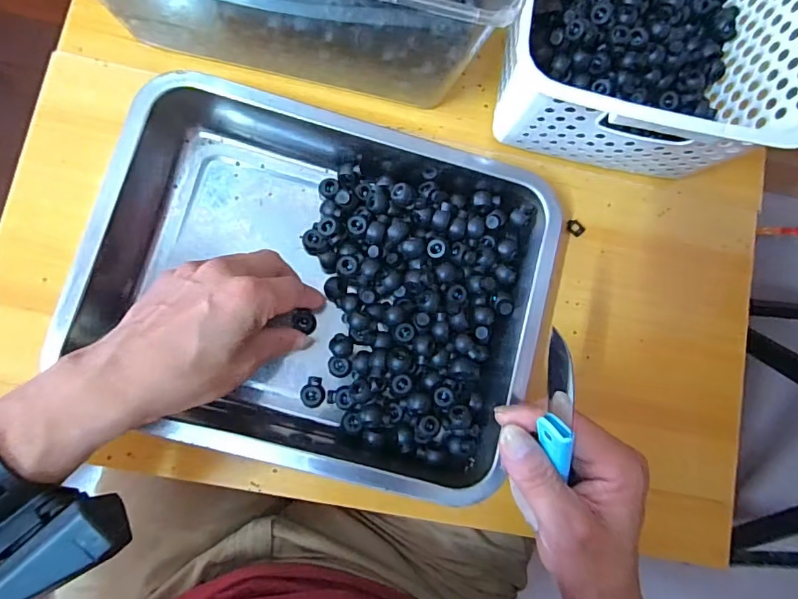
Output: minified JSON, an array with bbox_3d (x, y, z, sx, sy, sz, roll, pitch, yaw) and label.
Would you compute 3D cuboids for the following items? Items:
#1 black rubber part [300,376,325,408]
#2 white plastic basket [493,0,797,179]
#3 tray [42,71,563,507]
[{"bbox_3d":[-0.064,0.069,0.371,0.017,0.013,0.022,1,83,-6],"label":"black rubber part"},{"bbox_3d":[0.188,-0.251,0.372,0.200,0.091,0.298,9,83,-5],"label":"white plastic basket"},{"bbox_3d":[-0.054,-0.013,0.364,0.310,0.053,0.254,15,82,-4],"label":"tray"}]

